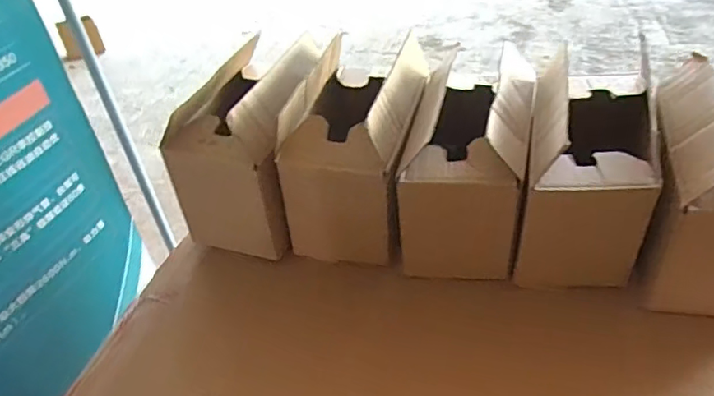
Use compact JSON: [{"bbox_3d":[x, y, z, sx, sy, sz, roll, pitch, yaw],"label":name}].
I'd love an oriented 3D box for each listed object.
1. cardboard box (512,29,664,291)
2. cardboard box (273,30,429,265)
[{"bbox_3d":[0.274,-0.036,0.669,0.134,0.210,0.218,8,44,16],"label":"cardboard box"},{"bbox_3d":[0.001,-0.068,0.720,0.143,0.201,0.225,6,43,14],"label":"cardboard box"}]

